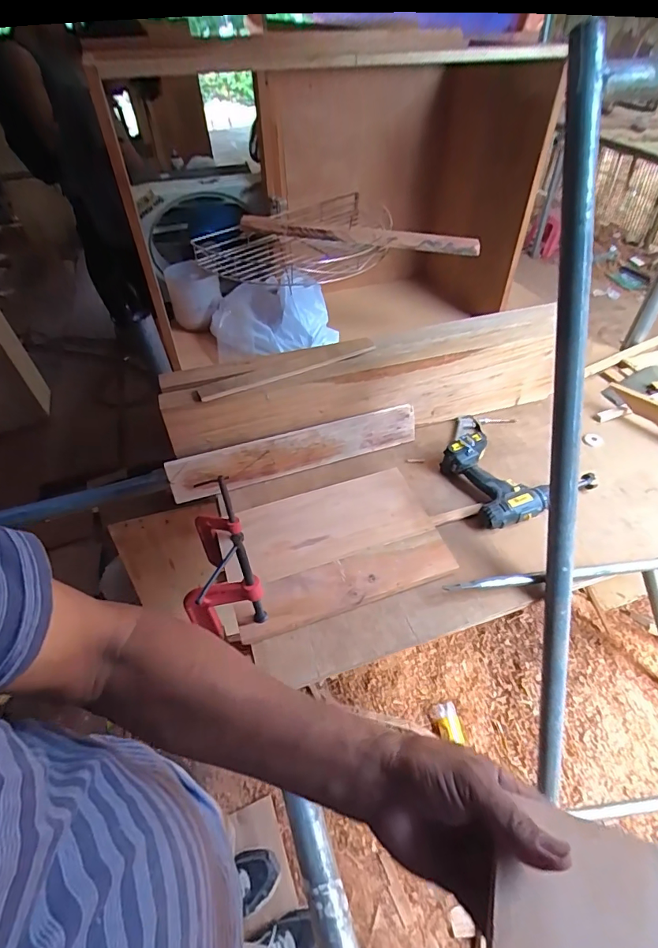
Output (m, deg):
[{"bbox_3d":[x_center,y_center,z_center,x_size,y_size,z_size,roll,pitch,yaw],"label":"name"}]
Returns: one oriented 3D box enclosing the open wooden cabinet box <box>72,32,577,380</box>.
[{"bbox_3d":[-0.047,-0.740,1.289,0.982,0.662,0.658,-13,46,-7],"label":"open wooden cabinet box"}]

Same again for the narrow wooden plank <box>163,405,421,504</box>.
[{"bbox_3d":[-0.068,-0.048,0.984,0.541,0.092,0.020,-15,25,-13],"label":"narrow wooden plank"}]

